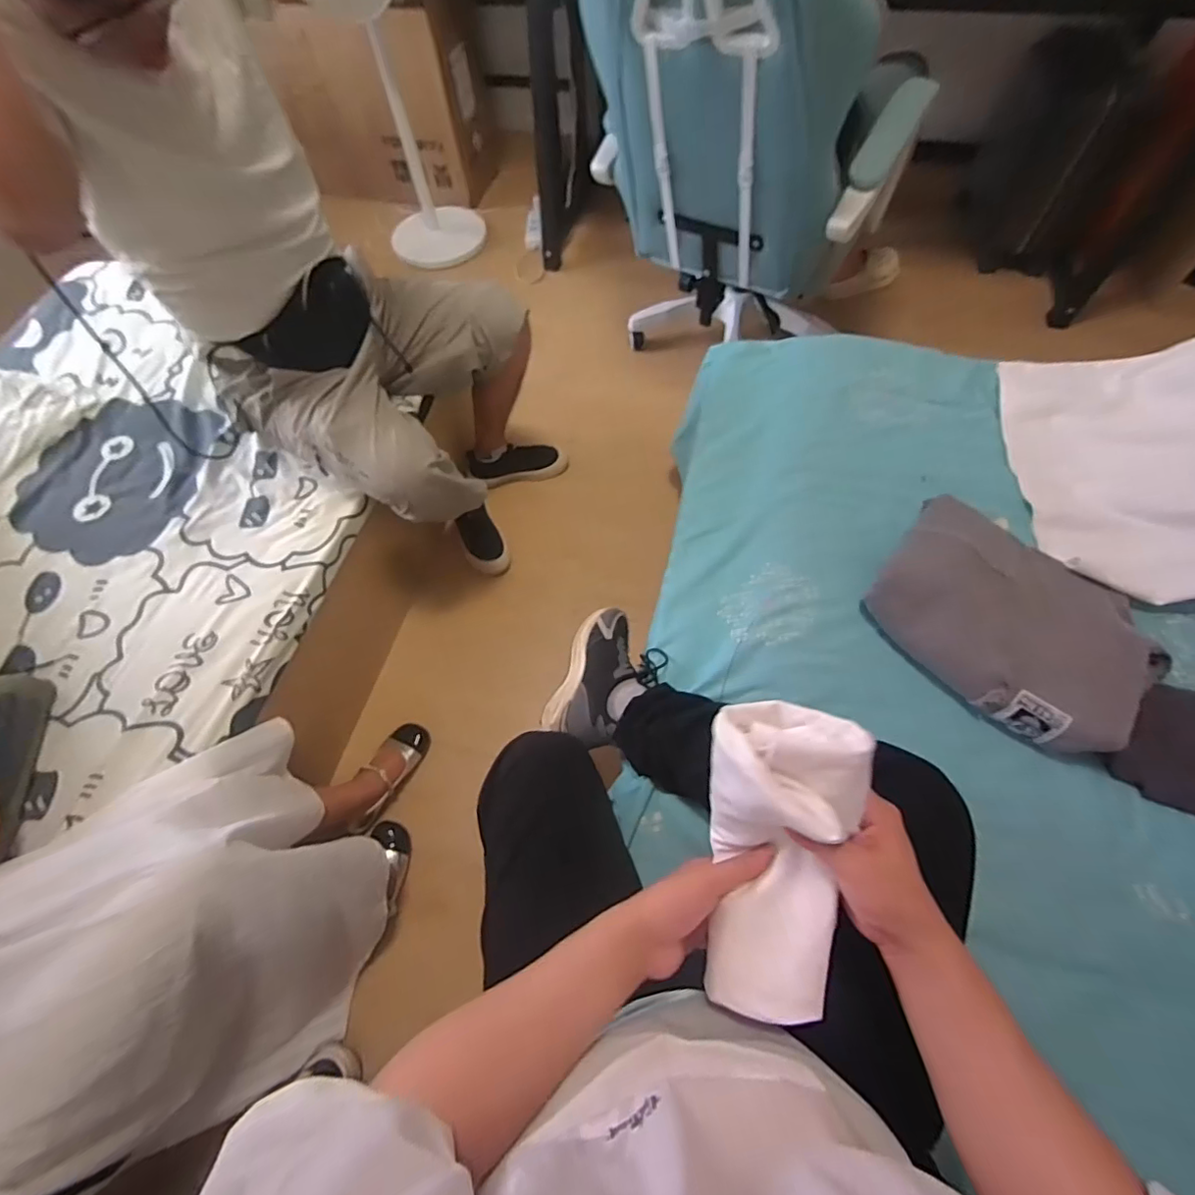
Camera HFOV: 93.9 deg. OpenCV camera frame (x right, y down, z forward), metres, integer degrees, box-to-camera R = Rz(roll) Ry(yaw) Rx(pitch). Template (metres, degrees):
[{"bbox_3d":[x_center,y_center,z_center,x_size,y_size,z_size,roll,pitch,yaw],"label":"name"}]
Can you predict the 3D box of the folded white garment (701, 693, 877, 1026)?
[{"bbox_3d":[0.148,0.212,0.454,0.105,0.087,0.239,1,100,3],"label":"folded white garment"}]

